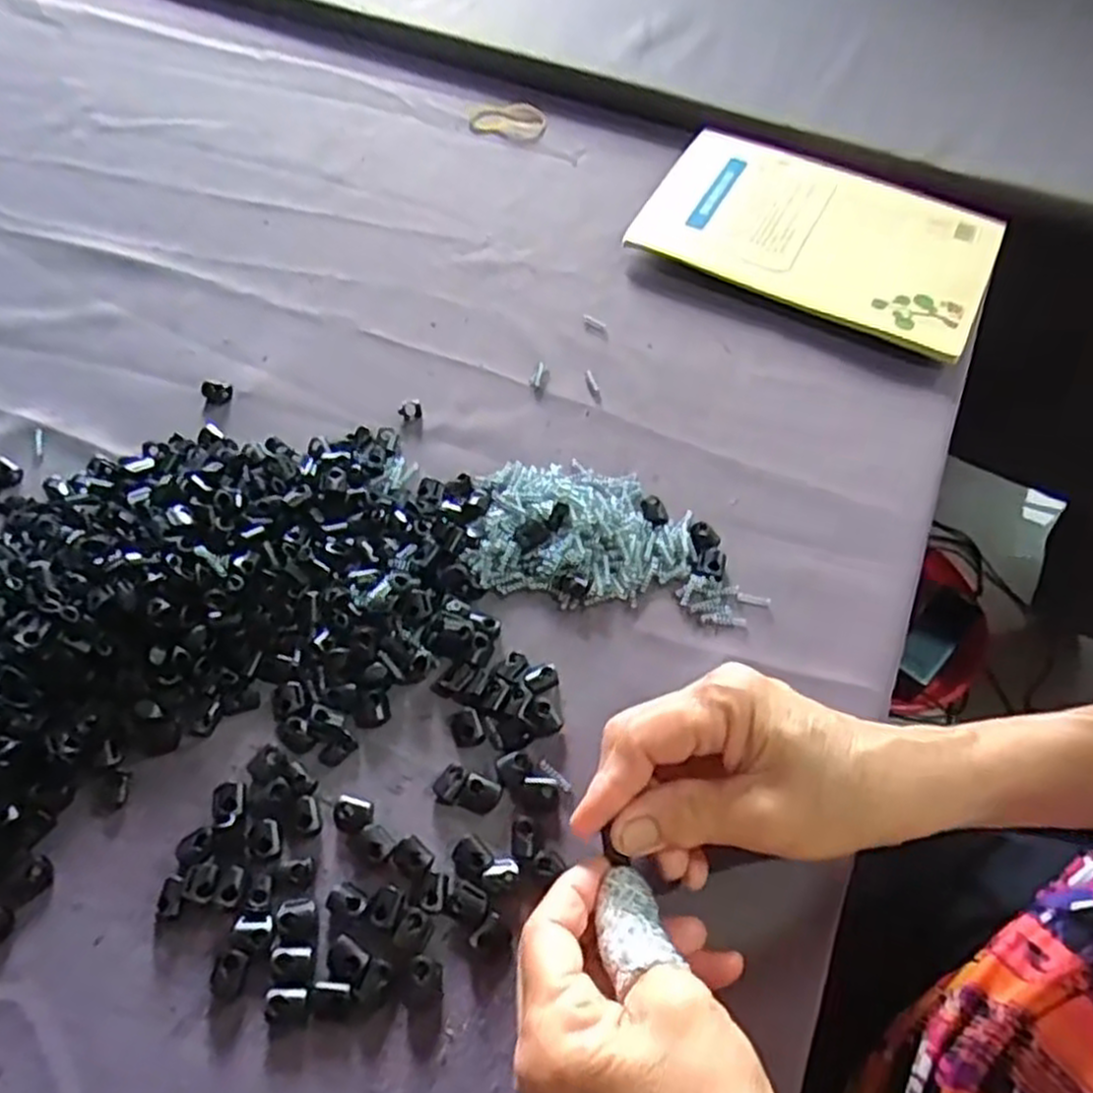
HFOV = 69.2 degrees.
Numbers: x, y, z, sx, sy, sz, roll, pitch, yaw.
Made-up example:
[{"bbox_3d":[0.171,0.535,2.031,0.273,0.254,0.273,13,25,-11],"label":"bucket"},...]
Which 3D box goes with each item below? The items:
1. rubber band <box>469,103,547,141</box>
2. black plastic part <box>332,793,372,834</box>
[{"bbox_3d":[-0.028,-0.313,0.584,0.056,0.008,0.034,-7,59,-5],"label":"rubber band"},{"bbox_3d":[-0.078,0.107,0.318,0.017,0.005,0.014,13,59,7],"label":"black plastic part"}]

